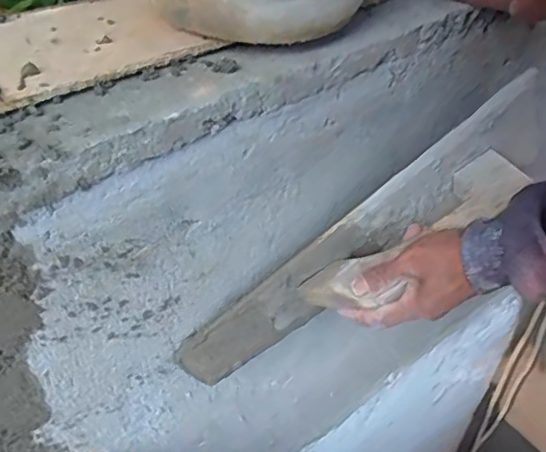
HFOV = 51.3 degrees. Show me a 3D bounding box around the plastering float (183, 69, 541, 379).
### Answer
[{"bbox_3d":[0.095,0.019,0.492,0.386,0.080,0.063,-37,49,-1],"label":"plastering float"}]

